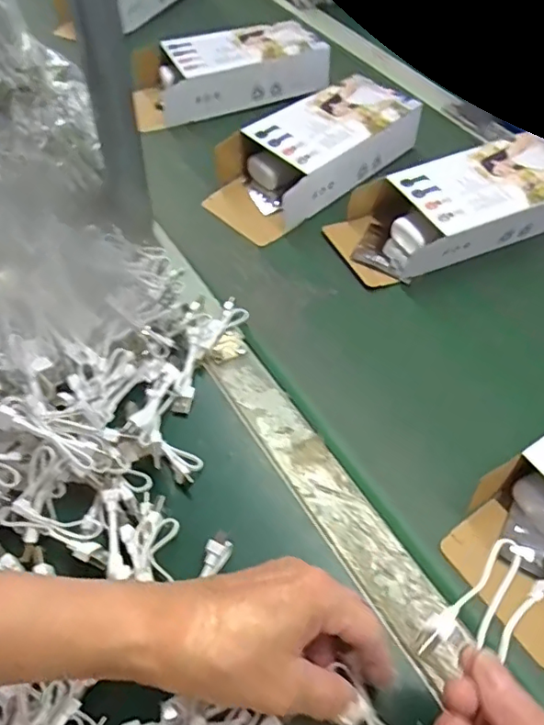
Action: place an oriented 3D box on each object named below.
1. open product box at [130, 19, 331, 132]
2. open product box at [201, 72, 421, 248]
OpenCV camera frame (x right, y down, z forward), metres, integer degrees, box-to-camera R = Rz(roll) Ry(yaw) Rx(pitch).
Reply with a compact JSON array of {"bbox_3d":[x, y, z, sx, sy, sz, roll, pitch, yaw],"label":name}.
[{"bbox_3d":[-0.060,-0.370,0.691,0.246,0.057,0.107,-19,57,-16],"label":"open product box"},{"bbox_3d":[0.044,-0.235,0.592,0.256,0.048,0.128,-34,63,-24],"label":"open product box"}]

